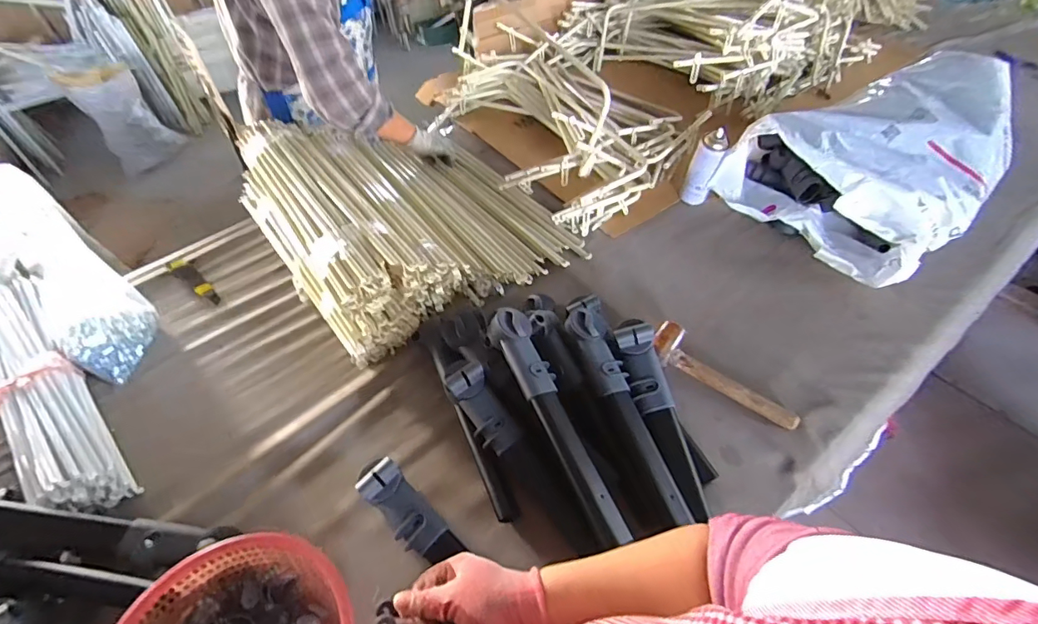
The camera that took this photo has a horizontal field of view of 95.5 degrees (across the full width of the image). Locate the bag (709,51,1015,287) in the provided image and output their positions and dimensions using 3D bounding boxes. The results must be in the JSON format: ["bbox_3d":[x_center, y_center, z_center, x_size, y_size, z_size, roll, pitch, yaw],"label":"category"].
[{"bbox_3d":[0.786,-0.350,1.027,0.555,0.195,0.411,-32,56,-21],"label":"bag"}]

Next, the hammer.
[{"bbox_3d":[0.340,0.117,0.795,0.068,0.058,0.255,-39,59,-25],"label":"hammer"}]

